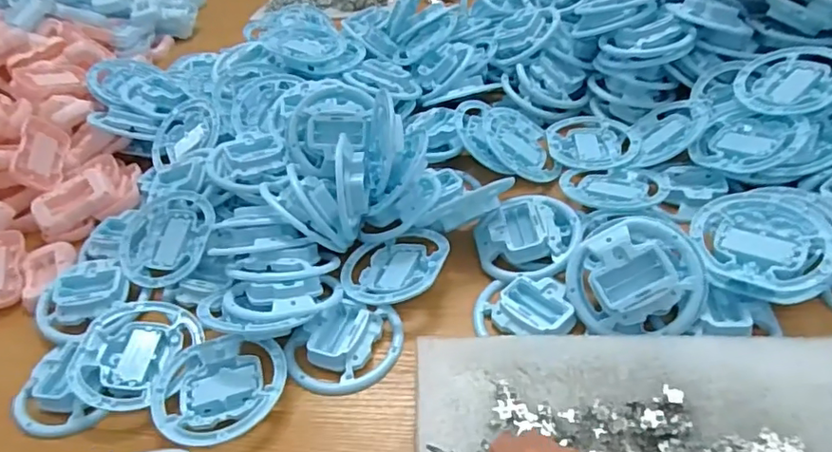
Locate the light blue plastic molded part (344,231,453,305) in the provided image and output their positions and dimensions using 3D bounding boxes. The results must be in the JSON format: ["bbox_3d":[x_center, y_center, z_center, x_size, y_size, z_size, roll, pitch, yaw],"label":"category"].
[{"bbox_3d":[-0.020,0.040,0.534,0.102,0.021,0.092,-4,43,4],"label":"light blue plastic molded part"}]

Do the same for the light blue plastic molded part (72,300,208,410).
[{"bbox_3d":[-0.244,0.106,0.484,0.093,0.021,0.100,17,48,24],"label":"light blue plastic molded part"}]

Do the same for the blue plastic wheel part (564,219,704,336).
[{"bbox_3d":[0.183,0.041,0.465,0.107,0.019,0.096,-7,78,9],"label":"blue plastic wheel part"}]

